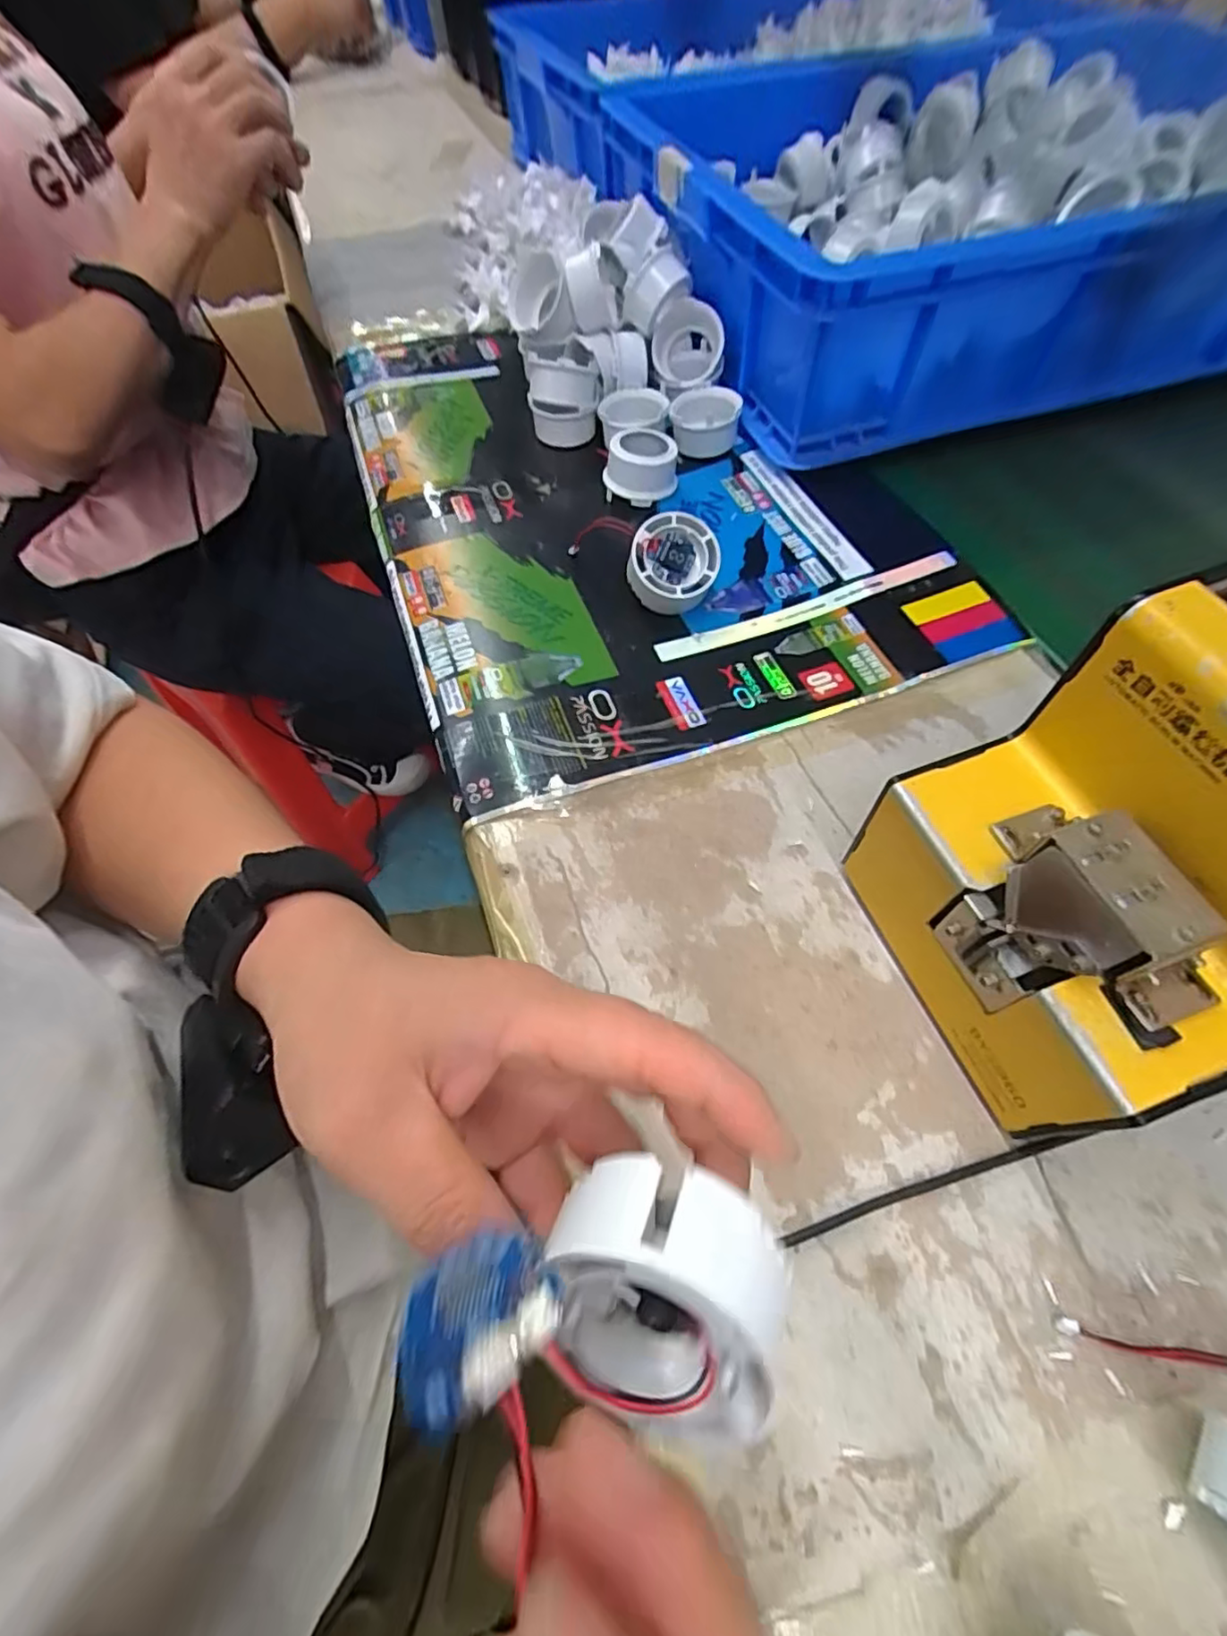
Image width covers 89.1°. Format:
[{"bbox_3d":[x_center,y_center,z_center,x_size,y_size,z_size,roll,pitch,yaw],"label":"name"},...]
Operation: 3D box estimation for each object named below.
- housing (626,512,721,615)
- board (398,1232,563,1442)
[{"bbox_3d":[0.035,-0.155,0.380,0.052,0.024,0.052,6,92,-5],"label":"housing"},{"bbox_3d":[-0.023,0.088,0.110,0.029,0.004,0.023,-30,43,-8],"label":"board"}]

